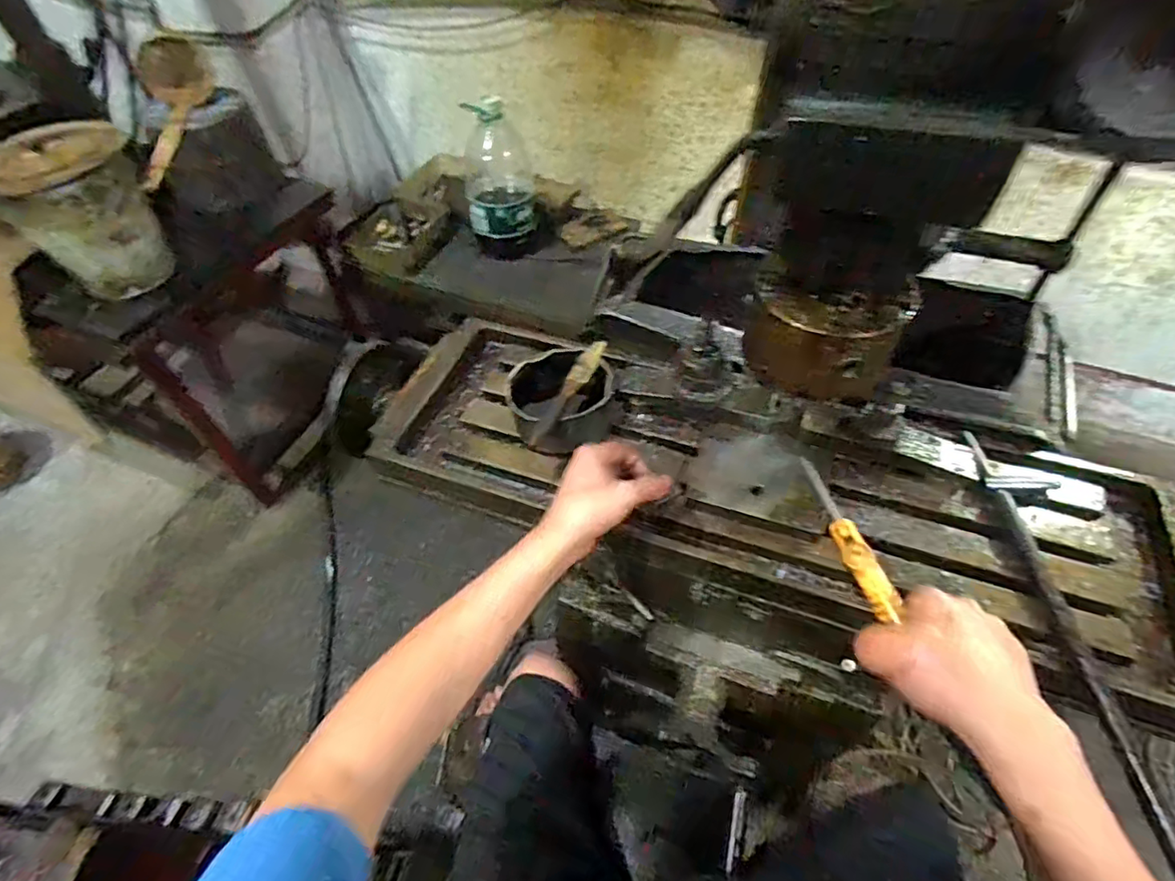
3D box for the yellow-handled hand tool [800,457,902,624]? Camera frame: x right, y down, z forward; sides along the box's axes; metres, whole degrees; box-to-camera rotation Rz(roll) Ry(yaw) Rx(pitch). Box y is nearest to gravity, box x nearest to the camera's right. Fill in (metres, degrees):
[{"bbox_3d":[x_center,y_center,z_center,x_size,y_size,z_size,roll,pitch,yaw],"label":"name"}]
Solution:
[{"bbox_3d":[0.192,0.067,0.439,0.024,0.026,0.147,-5,39,-2],"label":"yellow-handled hand tool"}]

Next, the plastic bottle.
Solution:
[{"bbox_3d":[-0.217,-0.660,1.450,0.180,0.345,0.208,7,53,7],"label":"plastic bottle"}]

